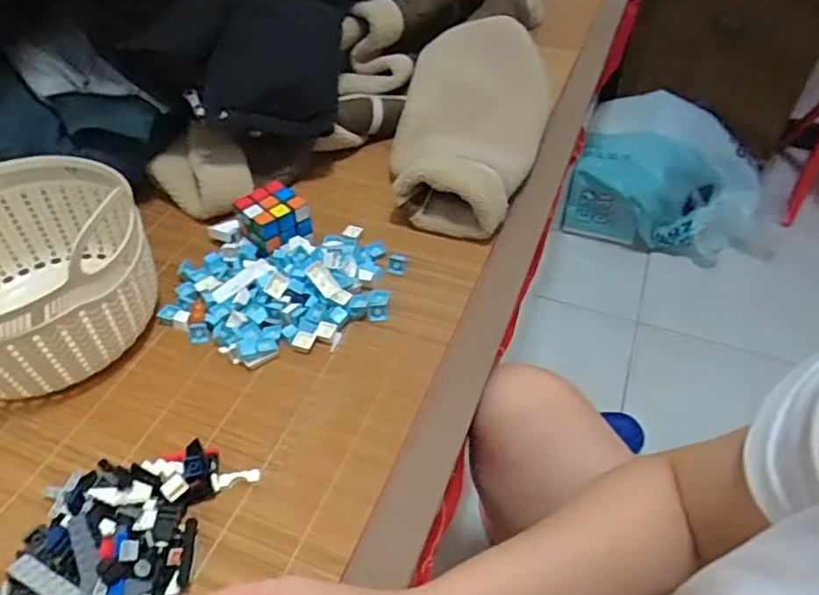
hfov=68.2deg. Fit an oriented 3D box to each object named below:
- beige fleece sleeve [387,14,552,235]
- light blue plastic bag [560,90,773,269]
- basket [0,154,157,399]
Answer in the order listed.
[{"bbox_3d":[0.082,-0.243,0.790,0.178,0.089,0.406,10,47,10],"label":"beige fleece sleeve"},{"bbox_3d":[0.581,-0.261,1.333,0.427,0.199,0.298,11,47,11],"label":"light blue plastic bag"},{"bbox_3d":[-0.354,-0.023,0.562,0.219,0.138,0.213,0,46,0],"label":"basket"}]

